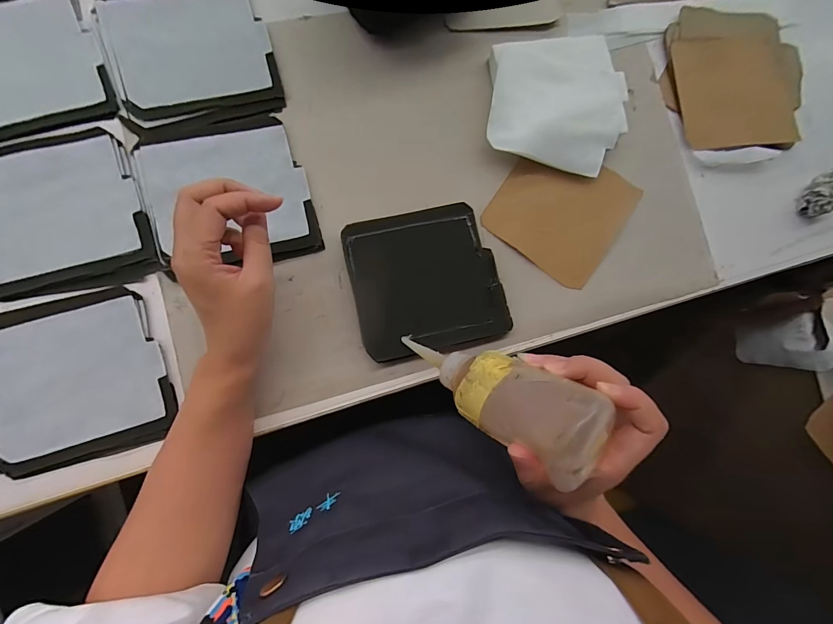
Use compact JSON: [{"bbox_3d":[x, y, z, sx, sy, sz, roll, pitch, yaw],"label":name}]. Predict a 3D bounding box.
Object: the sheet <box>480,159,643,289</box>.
[{"bbox_3d":[0.149,-0.106,0.388,0.126,0.007,0.128,36,85,1],"label":"sheet"}]

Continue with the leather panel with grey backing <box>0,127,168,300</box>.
[{"bbox_3d":[-0.313,-0.084,0.326,0.146,0.010,0.134,-14,90,-7],"label":"leather panel with grey backing"}]

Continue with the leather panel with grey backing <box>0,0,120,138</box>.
[{"bbox_3d":[-0.357,-0.222,0.330,0.139,0.005,0.134,-18,88,-9],"label":"leather panel with grey backing"}]

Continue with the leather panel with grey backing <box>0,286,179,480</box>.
[{"bbox_3d":[-0.285,0.055,0.311,0.137,0.006,0.136,-15,87,-9],"label":"leather panel with grey backing"}]

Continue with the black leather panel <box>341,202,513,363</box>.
[{"bbox_3d":[0.009,-0.031,0.356,0.136,0.013,0.133,-11,86,-8],"label":"black leather panel"}]

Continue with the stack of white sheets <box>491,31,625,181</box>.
[{"bbox_3d":[0.146,-0.216,0.385,0.140,0.030,0.135,5,84,-7],"label":"stack of white sheets"}]

